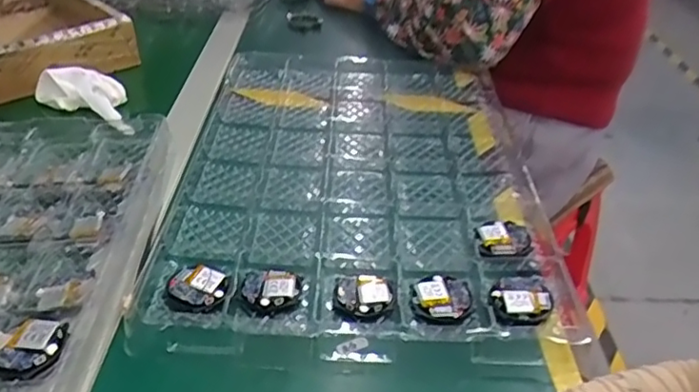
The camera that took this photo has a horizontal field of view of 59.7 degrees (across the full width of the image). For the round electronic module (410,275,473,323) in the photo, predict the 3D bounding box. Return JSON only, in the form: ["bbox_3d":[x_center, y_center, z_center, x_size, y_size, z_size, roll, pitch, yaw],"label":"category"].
[{"bbox_3d":[0.065,0.069,0.428,0.040,0.009,0.042,7,36,6],"label":"round electronic module"}]

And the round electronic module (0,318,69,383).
[{"bbox_3d":[-0.192,0.092,0.369,0.042,0.010,0.043,2,36,-1],"label":"round electronic module"}]

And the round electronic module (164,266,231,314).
[{"bbox_3d":[-0.106,0.064,0.425,0.041,0.006,0.040,2,36,-1],"label":"round electronic module"}]

